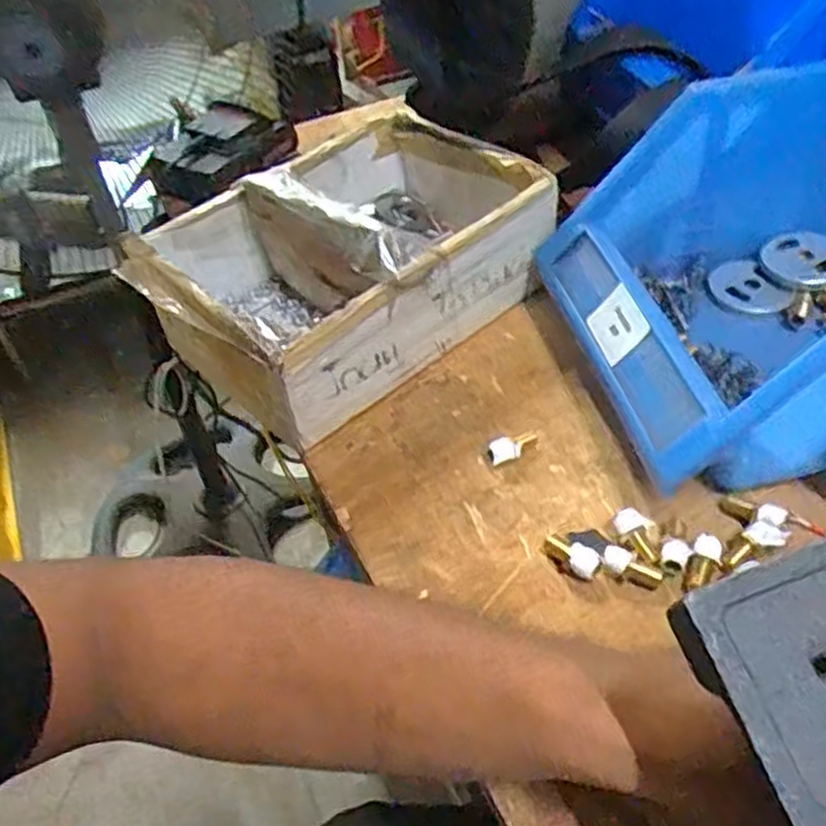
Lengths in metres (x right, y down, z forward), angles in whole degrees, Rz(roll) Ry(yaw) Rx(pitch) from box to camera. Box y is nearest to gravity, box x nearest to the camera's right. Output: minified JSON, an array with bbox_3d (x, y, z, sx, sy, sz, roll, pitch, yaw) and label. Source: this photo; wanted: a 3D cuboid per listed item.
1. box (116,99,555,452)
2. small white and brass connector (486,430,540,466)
[{"bbox_3d":[-0.038,-0.092,0.473,0.225,0.094,0.143,-35,53,-24],"label":"box"},{"bbox_3d":[0.055,0.017,0.416,0.034,0.012,0.013,-20,47,-29],"label":"small white and brass connector"}]

